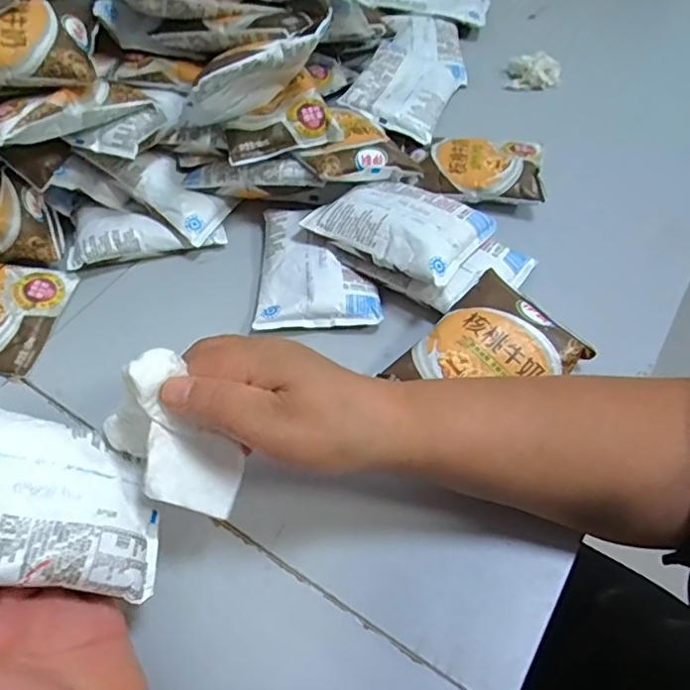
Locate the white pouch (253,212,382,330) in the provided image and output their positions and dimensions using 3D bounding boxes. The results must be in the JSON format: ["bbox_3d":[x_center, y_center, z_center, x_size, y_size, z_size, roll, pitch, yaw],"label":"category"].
[{"bbox_3d":[-0.022,-0.067,0.458,0.094,0.022,0.115,-1,55,1],"label":"white pouch"}]

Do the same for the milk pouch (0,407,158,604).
[{"bbox_3d":[-0.152,0.075,0.286,0.122,0.013,0.087,19,47,-27],"label":"milk pouch"}]

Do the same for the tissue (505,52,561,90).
[{"bbox_3d":[0.201,-0.291,0.610,0.055,0.026,0.044,12,57,10],"label":"tissue"}]

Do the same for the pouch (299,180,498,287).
[{"bbox_3d":[0.045,-0.096,0.455,0.122,0.030,0.087,29,61,20],"label":"pouch"}]

